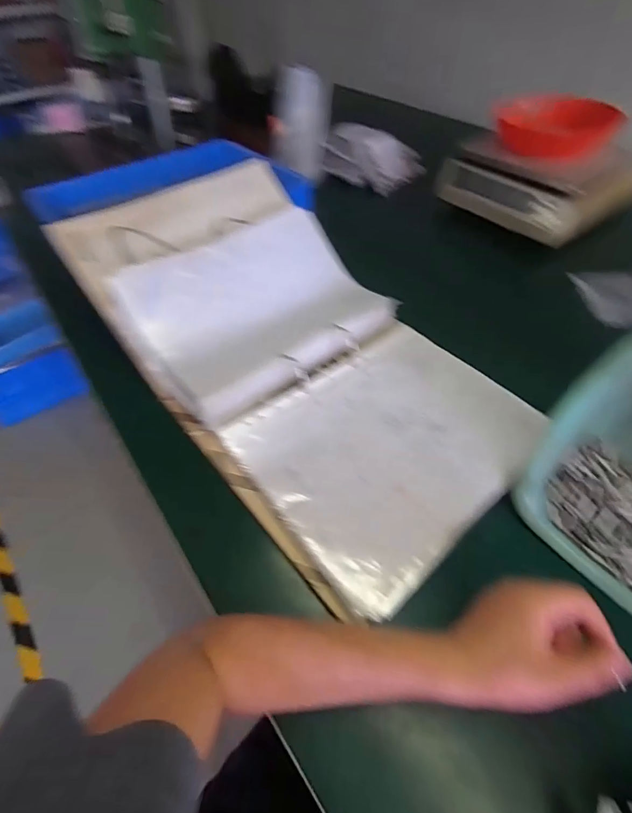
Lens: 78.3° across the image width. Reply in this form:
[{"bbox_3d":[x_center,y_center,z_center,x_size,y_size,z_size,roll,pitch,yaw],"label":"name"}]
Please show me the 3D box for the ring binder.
[{"bbox_3d":[-0.050,-0.120,0.484,0.325,0.147,0.648,-32,57,-22],"label":"ring binder"}]

